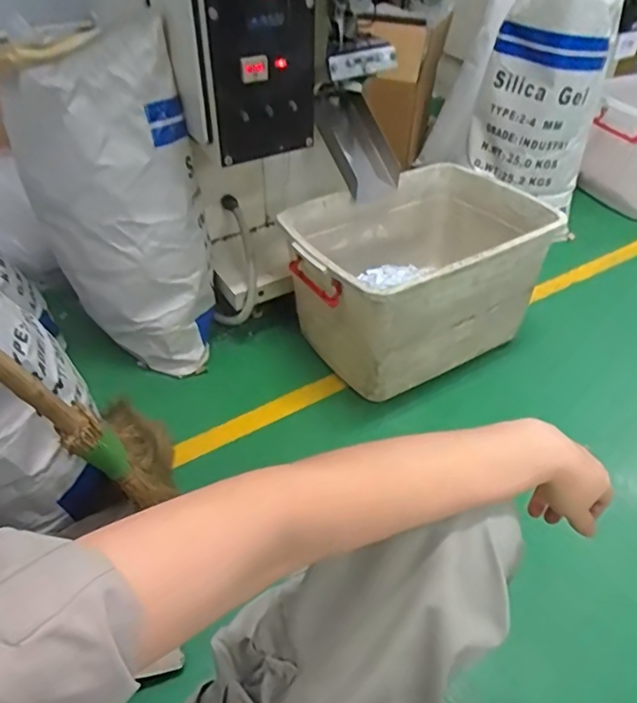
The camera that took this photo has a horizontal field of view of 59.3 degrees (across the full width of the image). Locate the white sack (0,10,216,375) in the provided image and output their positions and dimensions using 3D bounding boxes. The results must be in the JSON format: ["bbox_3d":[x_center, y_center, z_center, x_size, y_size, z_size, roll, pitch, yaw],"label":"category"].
[{"bbox_3d":[-0.400,-0.266,1.141,0.320,0.600,0.272,-11,44,-13],"label":"white sack"}]

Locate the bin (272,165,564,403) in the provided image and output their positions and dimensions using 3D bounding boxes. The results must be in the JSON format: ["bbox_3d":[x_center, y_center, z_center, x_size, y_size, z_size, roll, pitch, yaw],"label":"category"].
[{"bbox_3d":[0.210,-0.198,1.309,0.567,0.296,0.449,-24,48,-25],"label":"bin"}]

